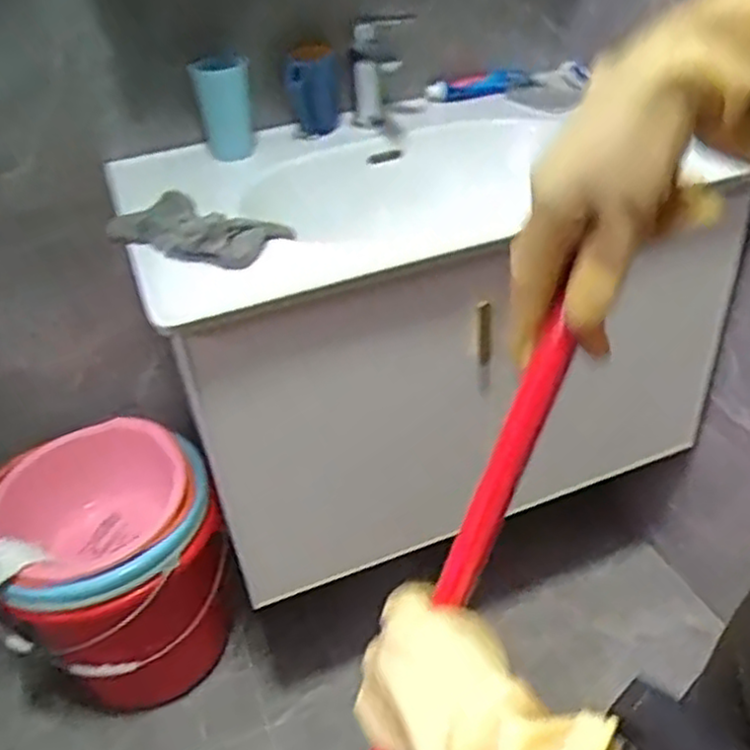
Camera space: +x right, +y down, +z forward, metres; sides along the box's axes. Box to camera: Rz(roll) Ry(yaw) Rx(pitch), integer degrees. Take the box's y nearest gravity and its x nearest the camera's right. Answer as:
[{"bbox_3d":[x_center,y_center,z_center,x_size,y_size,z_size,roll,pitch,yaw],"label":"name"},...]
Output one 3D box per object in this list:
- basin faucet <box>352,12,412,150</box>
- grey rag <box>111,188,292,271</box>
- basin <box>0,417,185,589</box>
[{"bbox_3d":[0.004,-0.445,1.111,0.058,0.180,0.191,-12,38,-10],"label":"basin faucet"},{"bbox_3d":[-0.216,-0.176,0.866,0.209,0.046,0.127,21,44,30],"label":"grey rag"},{"bbox_3d":[-0.417,0.232,1.146,0.273,0.200,0.272,-3,37,2],"label":"basin"}]

